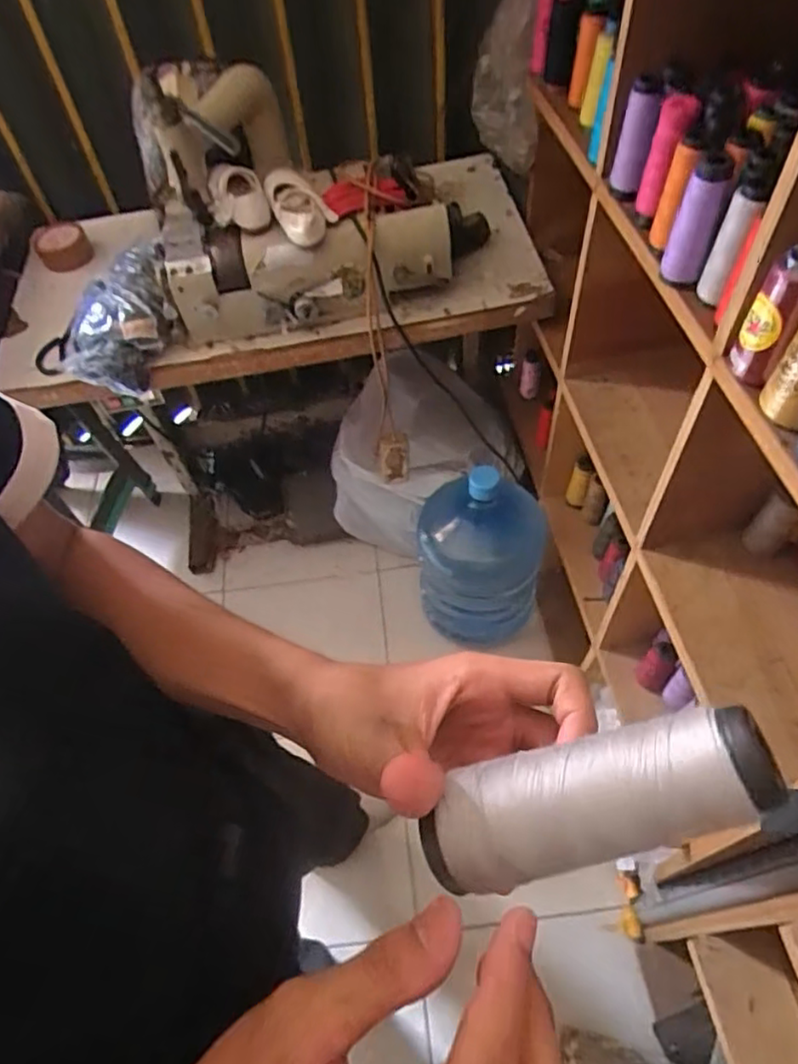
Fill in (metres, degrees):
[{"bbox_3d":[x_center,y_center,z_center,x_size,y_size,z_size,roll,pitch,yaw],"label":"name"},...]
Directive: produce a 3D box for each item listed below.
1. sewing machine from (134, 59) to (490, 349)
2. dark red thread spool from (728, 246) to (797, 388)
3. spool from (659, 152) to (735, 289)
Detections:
[{"bbox_3d":[-0.142,-0.573,1.056,0.533,0.298,0.309,-9,55,-1],"label":"sewing machine"},{"bbox_3d":[0.306,-0.175,0.525,0.036,0.108,0.031,26,62,21],"label":"dark red thread spool"},{"bbox_3d":[0.282,-0.293,0.609,0.034,0.120,0.031,12,58,13],"label":"spool"}]

